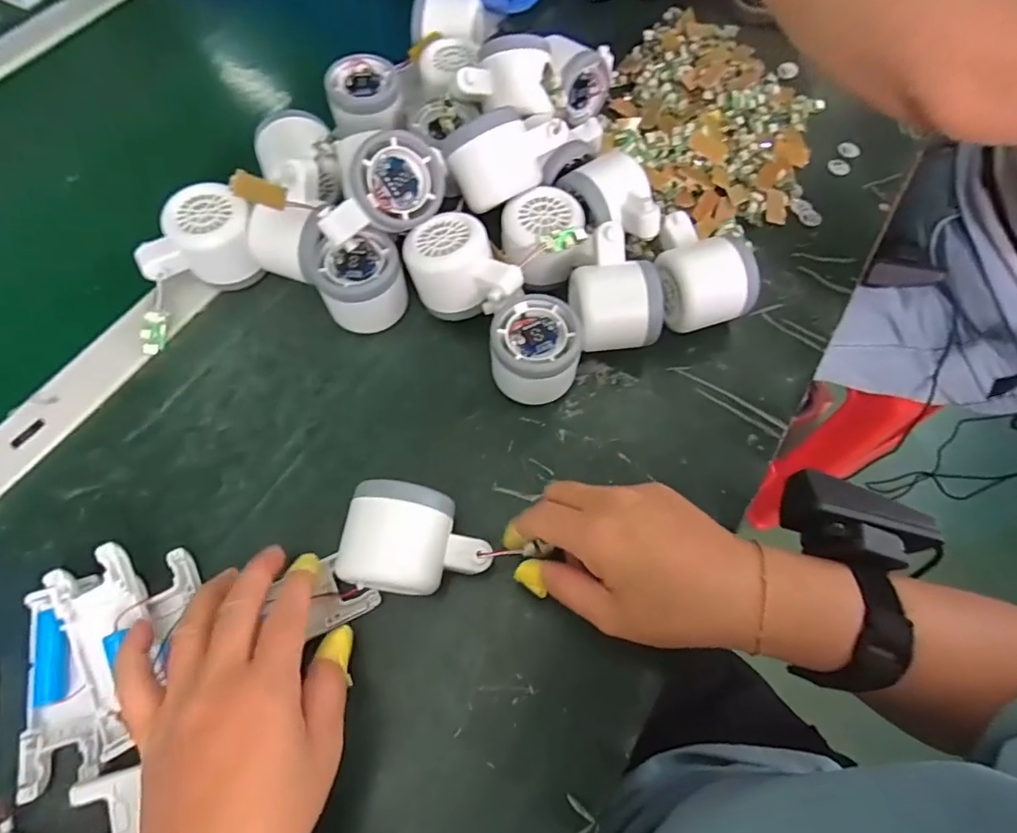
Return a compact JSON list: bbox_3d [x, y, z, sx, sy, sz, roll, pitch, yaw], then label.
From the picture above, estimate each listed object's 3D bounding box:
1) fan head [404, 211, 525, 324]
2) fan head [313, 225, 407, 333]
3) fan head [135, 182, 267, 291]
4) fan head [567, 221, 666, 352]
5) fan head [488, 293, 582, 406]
[{"bbox_3d":[-0.034,-0.102,0.379,0.062,0.043,0.079,-37,82,-4],"label":"fan head"},{"bbox_3d":[-0.104,-0.093,0.389,0.061,0.053,0.053,-17,68,-8],"label":"fan head"},{"bbox_3d":[-0.226,-0.128,0.397,0.083,0.054,0.052,-15,67,-7],"label":"fan head"},{"bbox_3d":[0.071,-0.082,0.375,0.058,0.064,0.072,-10,67,-5],"label":"fan head"},{"bbox_3d":[0.018,-0.042,0.365,0.057,0.049,0.061,1,66,-1],"label":"fan head"}]

